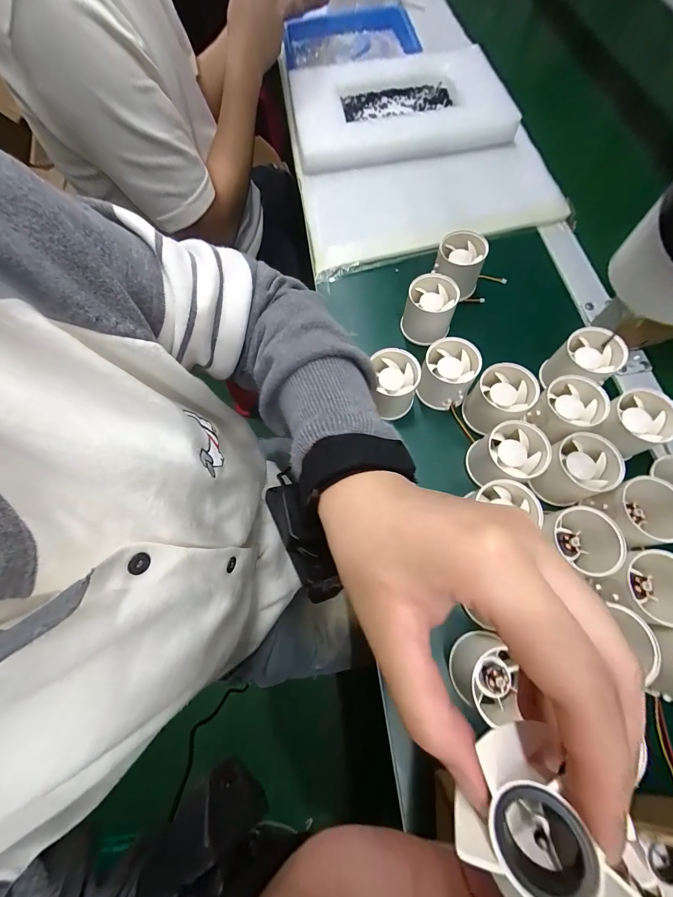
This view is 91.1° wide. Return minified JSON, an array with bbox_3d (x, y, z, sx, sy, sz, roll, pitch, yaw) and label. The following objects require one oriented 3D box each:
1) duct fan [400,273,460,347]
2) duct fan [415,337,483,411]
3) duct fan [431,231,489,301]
[{"bbox_3d":[0.102,-0.153,0.360,0.050,0.049,0.049,18,71,9],"label":"duct fan"},{"bbox_3d":[0.110,-0.074,0.333,0.052,0.046,0.055,19,71,9],"label":"duct fan"},{"bbox_3d":[0.139,-0.211,0.381,0.052,0.044,0.053,9,70,6],"label":"duct fan"}]

